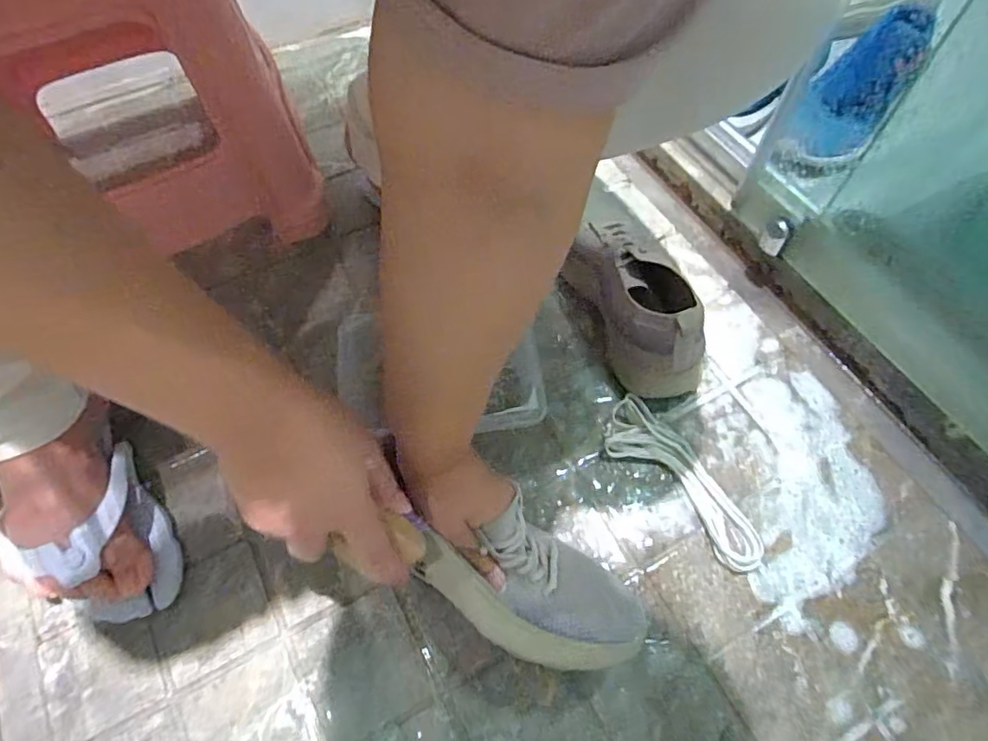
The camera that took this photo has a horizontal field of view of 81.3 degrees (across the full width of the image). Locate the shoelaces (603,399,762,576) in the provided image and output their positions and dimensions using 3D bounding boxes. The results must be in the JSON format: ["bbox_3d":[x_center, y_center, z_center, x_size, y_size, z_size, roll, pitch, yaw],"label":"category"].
[{"bbox_3d":[0.170,0.098,0.523,0.057,0.014,0.177,-37,67,-19],"label":"shoelaces"}]

